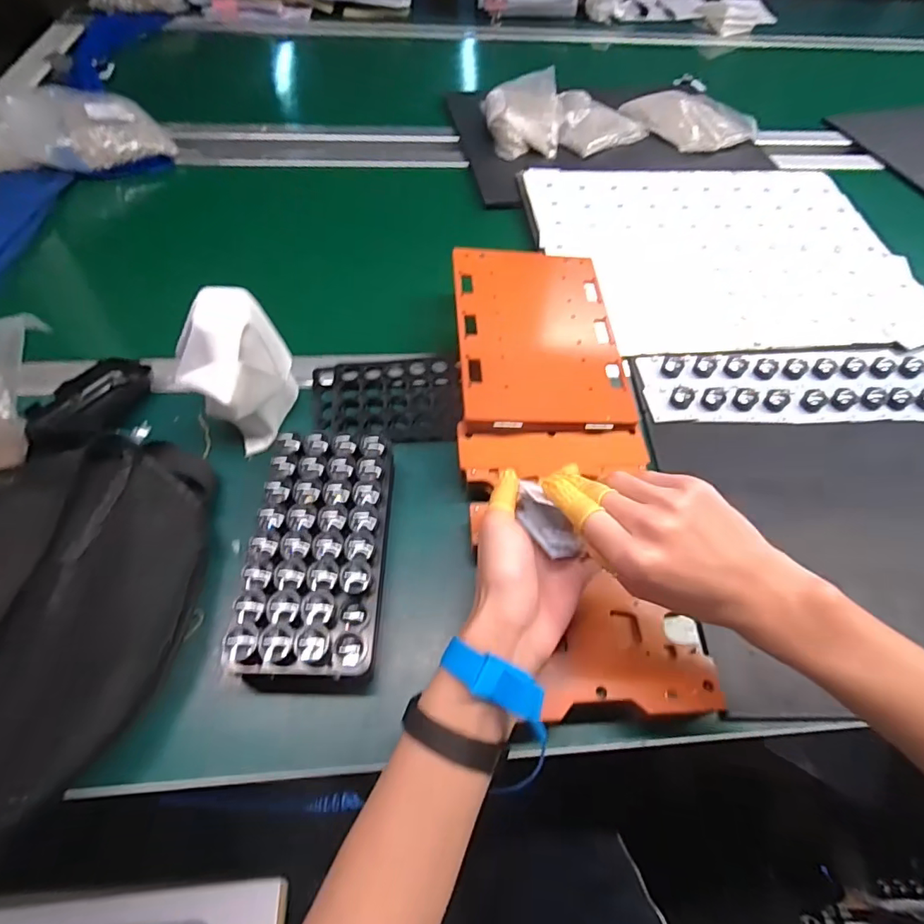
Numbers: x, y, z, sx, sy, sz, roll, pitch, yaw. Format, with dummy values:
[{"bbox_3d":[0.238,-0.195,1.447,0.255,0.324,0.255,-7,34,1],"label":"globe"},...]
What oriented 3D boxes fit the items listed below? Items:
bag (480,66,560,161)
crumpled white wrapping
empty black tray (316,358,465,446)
[{"bbox_3d":[0.097,-0.549,0.819,0.117,0.057,0.158,-4,57,-5],"label":"bag"},{"bbox_3d":[-0.198,-0.080,0.464,0.064,0.118,0.098,18,58,9],"label":"crumpled white wrapping"},{"bbox_3d":[-0.074,-0.063,0.529,0.148,0.020,0.099,-5,57,-6],"label":"empty black tray"}]

